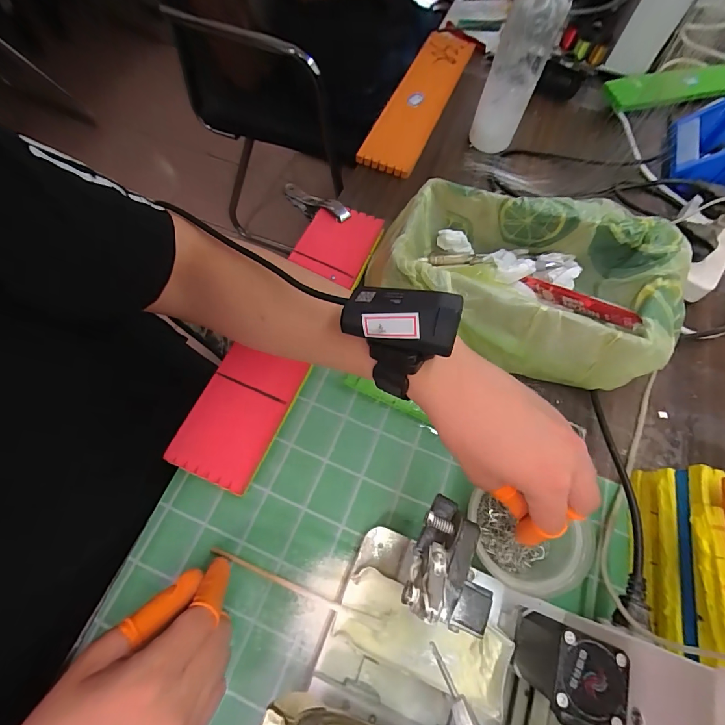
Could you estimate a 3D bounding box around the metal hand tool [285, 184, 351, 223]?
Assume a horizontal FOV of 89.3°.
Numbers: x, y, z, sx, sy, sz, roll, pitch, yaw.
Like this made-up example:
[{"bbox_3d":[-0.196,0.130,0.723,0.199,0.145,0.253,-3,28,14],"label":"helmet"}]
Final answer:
[{"bbox_3d":[-0.061,-0.212,0.498,0.113,0.039,0.023,30,68,31],"label":"metal hand tool"}]

